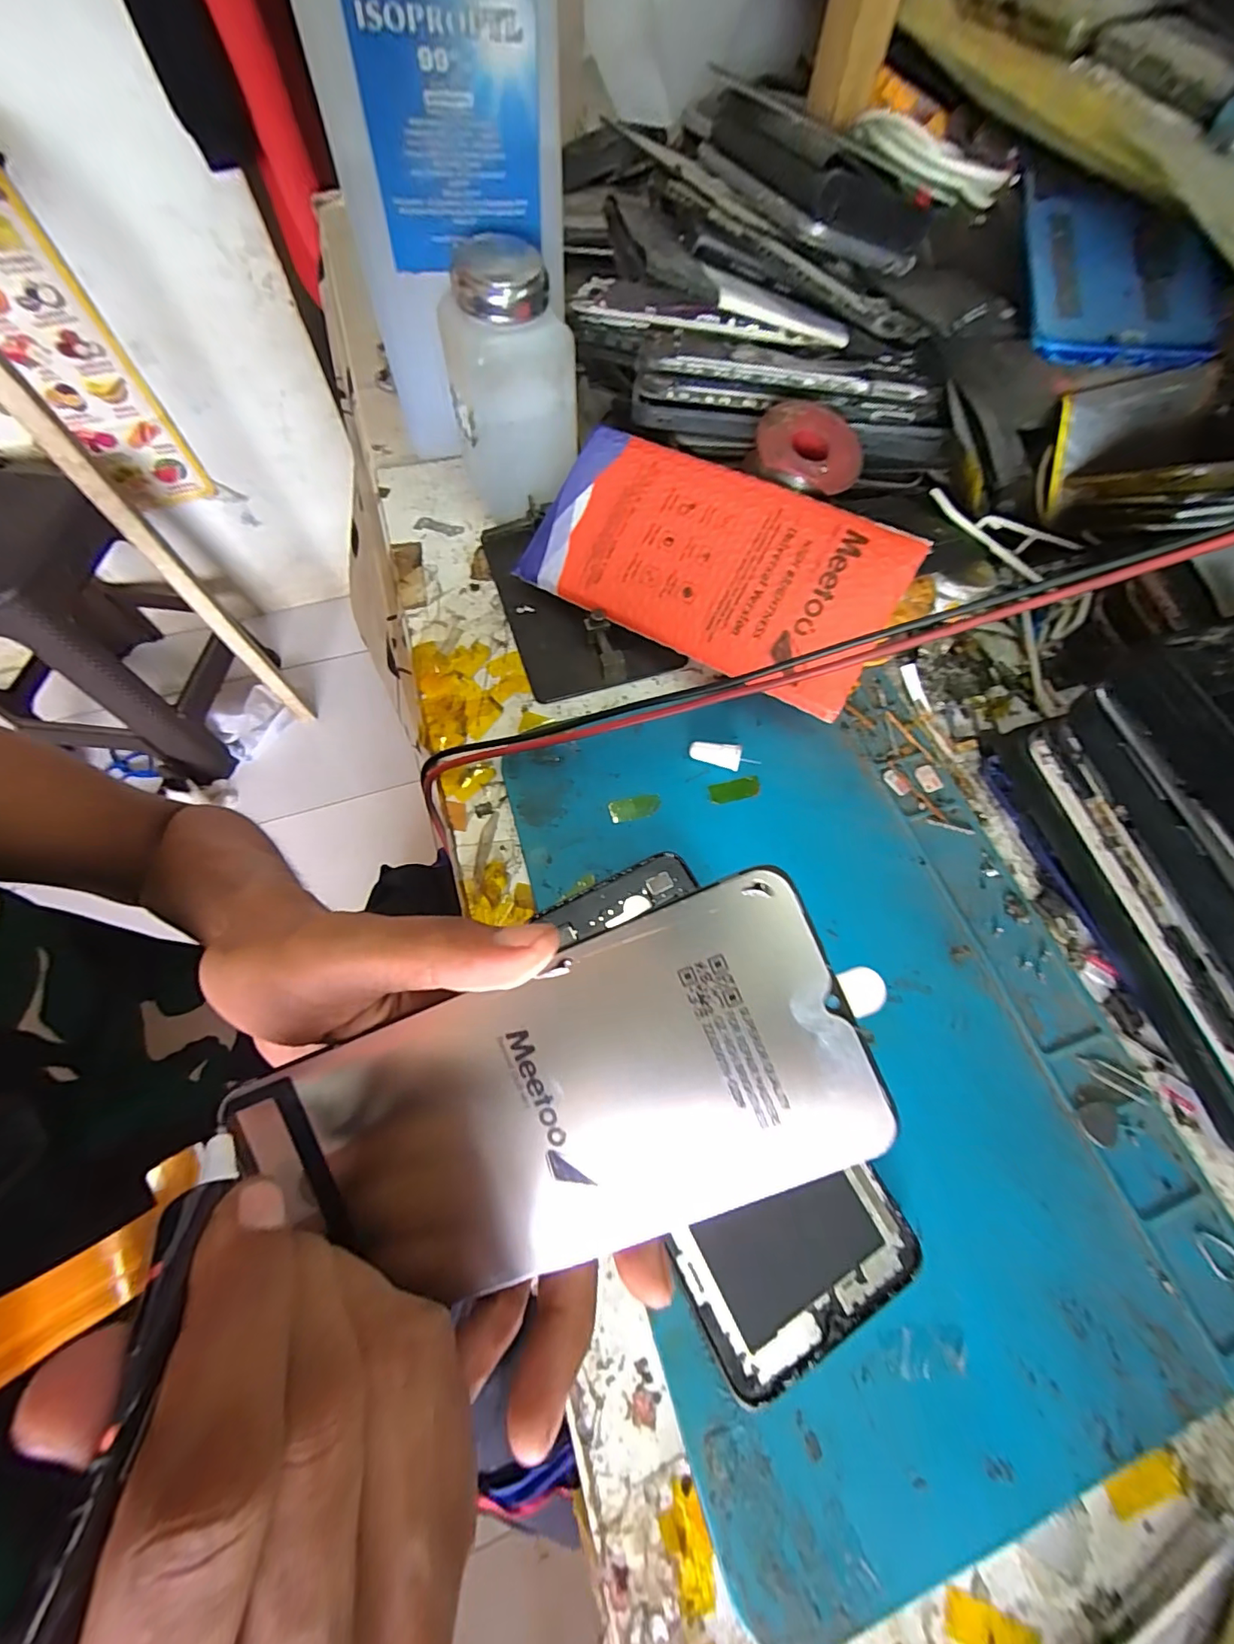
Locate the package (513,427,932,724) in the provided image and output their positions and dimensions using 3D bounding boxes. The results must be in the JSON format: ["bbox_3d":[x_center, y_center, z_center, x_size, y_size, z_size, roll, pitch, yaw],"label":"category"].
[{"bbox_3d":[0.042,-0.121,0.249,0.169,0.007,0.085,29,91,12],"label":"package"}]

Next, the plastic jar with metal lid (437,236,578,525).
[{"bbox_3d":[-0.054,-0.209,0.266,0.064,0.098,0.049,34,69,11],"label":"plastic jar with metal lid"}]

